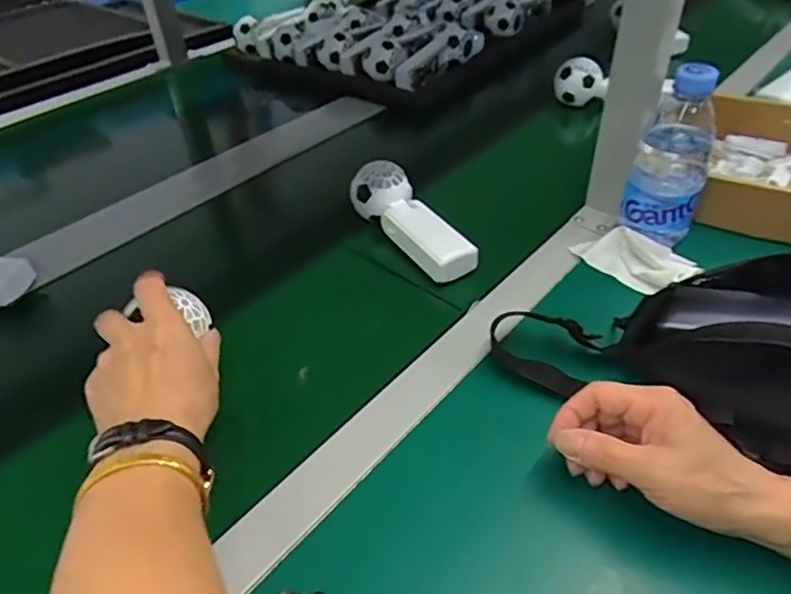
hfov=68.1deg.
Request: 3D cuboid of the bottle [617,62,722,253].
[{"bbox_3d":[0.248,-0.122,0.528,0.064,0.165,0.069,16,45,23],"label":"bottle"}]

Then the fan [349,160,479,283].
[{"bbox_3d":[0.017,-0.074,0.575,0.048,0.067,0.160,-26,45,-23],"label":"fan"}]

